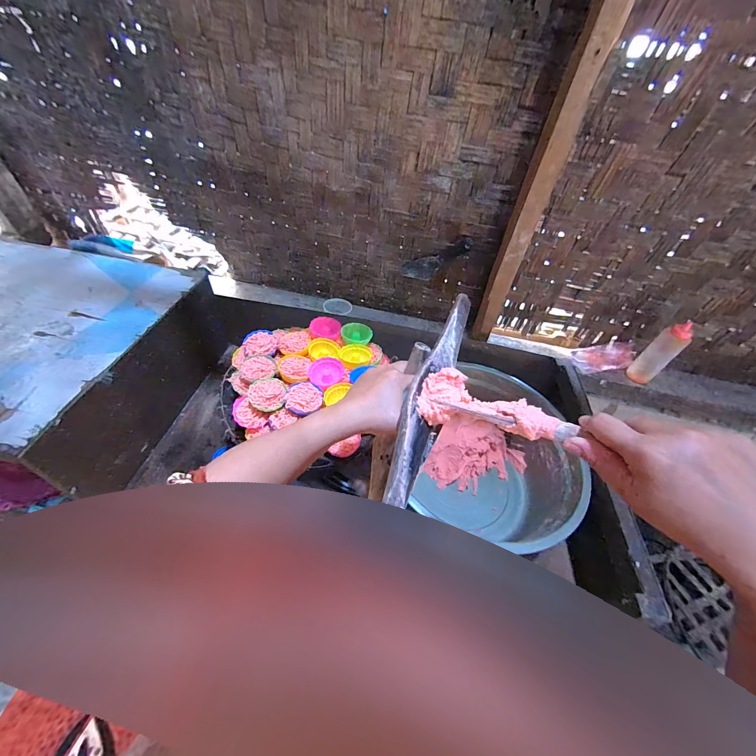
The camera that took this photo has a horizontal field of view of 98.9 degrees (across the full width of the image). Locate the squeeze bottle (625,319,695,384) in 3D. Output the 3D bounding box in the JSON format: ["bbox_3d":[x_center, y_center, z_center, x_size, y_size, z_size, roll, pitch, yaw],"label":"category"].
[{"bbox_3d":[0.749,-0.059,0.867,0.050,0.209,0.060,-34,58,-31],"label":"squeeze bottle"}]

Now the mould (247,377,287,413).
[{"bbox_3d":[-0.182,0.029,0.536,0.057,0.029,0.059,-15,50,-19],"label":"mould"}]

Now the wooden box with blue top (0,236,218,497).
[{"bbox_3d":[-0.762,-0.055,0.736,0.604,0.232,0.533,11,47,4],"label":"wooden box with blue top"}]

